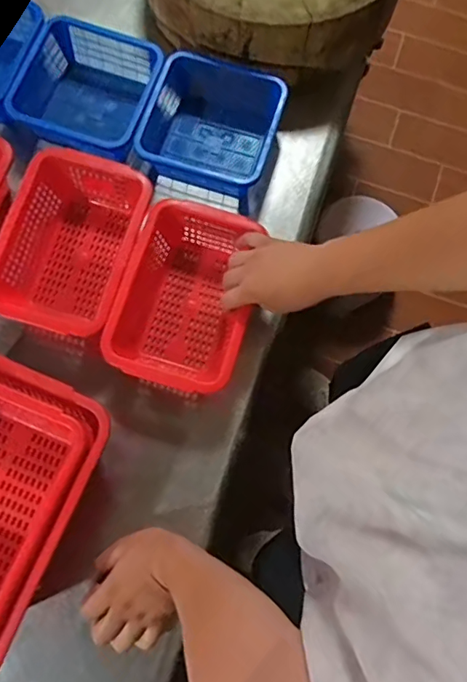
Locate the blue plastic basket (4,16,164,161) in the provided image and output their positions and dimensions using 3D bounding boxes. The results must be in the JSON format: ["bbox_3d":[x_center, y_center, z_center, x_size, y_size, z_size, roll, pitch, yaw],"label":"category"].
[{"bbox_3d":[-0.210,-0.355,0.724,0.183,0.072,0.179,16,79,4],"label":"blue plastic basket"}]

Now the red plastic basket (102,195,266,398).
[{"bbox_3d":[-0.057,-0.051,0.637,0.159,0.076,0.223,16,79,4],"label":"red plastic basket"}]

